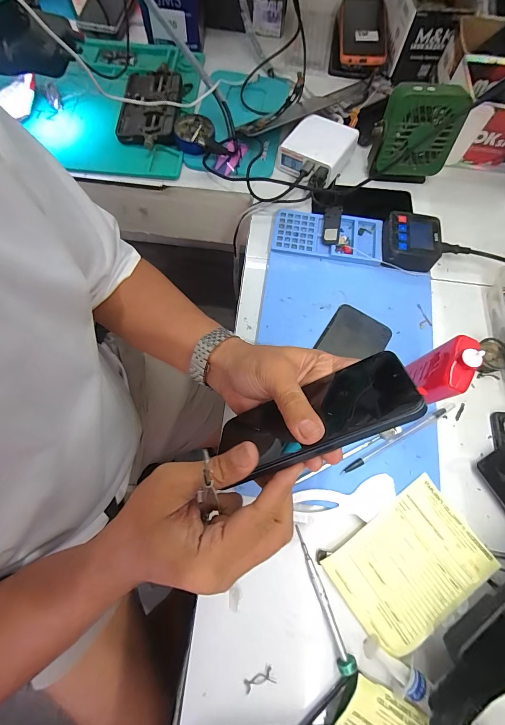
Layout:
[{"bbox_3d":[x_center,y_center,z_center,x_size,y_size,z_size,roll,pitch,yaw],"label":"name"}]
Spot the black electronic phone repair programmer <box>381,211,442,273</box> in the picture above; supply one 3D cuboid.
[{"bbox_3d":[0.211,-0.164,0.418,0.073,0.025,0.072,14,71,3],"label":"black electronic phone repair programmer"}]

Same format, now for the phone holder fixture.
[{"bbox_3d":[-0.159,-0.404,0.487,0.091,0.025,0.154,-2,71,-3],"label":"phone holder fixture"}]

